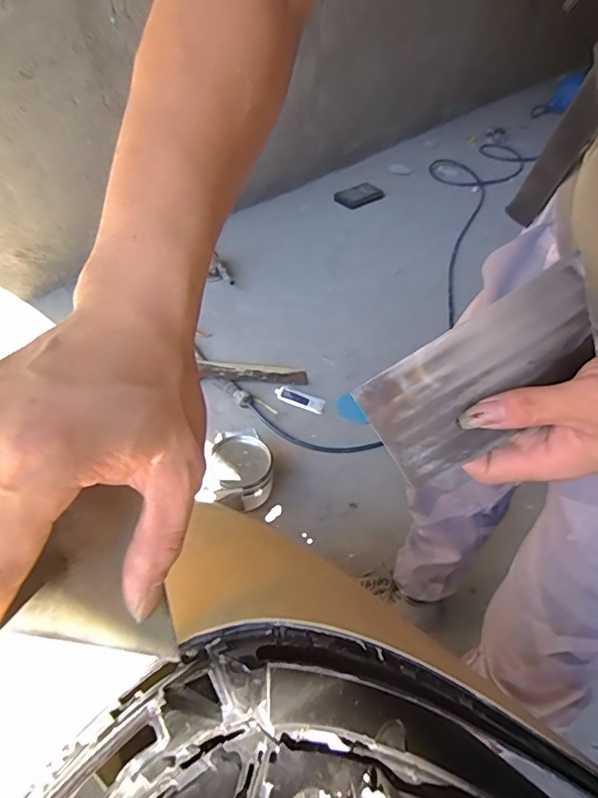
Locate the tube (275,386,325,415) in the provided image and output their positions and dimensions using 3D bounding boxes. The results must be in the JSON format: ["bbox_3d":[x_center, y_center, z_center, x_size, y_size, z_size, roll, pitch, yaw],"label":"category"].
[{"bbox_3d":[0.002,-0.003,1.380,0.138,0.013,0.056,21,46,13],"label":"tube"}]

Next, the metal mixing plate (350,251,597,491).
[{"bbox_3d":[0.109,-0.011,0.286,0.138,0.073,0.005,-33,9,8],"label":"metal mixing plate"}]

